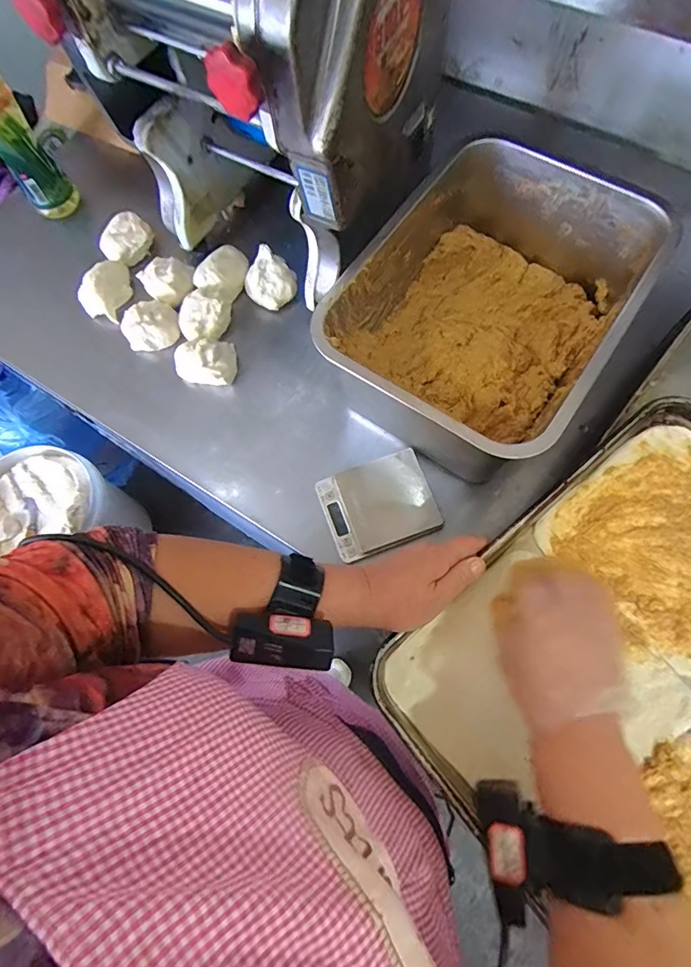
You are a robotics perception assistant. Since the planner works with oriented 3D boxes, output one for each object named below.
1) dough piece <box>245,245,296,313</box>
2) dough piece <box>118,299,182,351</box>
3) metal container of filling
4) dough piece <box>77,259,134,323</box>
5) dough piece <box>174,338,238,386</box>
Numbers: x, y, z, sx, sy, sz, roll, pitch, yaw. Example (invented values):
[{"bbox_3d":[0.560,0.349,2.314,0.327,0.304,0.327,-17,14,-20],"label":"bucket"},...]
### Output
[{"bbox_3d":[-0.106,-0.283,0.637,0.064,0.040,0.067,-1,71,2],"label":"dough piece"},{"bbox_3d":[-0.268,-0.218,0.628,0.075,0.035,0.071,-1,71,2],"label":"dough piece"},{"bbox_3d":[0.160,-0.190,0.532,0.256,0.151,0.342,33,76,12],"label":"metal container of filling"},{"bbox_3d":[-0.336,-0.278,0.648,0.053,0.040,0.089,14,72,7],"label":"dough piece"},{"bbox_3d":[-0.185,-0.163,0.602,0.079,0.046,0.062,-6,71,0],"label":"dough piece"}]

